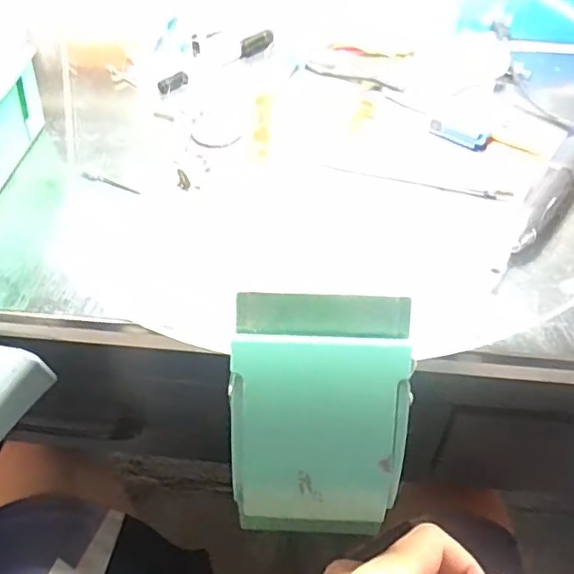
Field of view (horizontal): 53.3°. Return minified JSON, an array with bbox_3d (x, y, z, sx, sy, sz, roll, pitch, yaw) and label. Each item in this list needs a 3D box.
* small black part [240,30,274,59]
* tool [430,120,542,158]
[{"bbox_3d":[-0.026,-0.226,0.528,0.015,0.013,0.046,24,51,17],"label":"small black part"},{"bbox_3d":[0.148,-0.110,0.432,0.081,0.010,0.014,17,49,12],"label":"tool"}]

